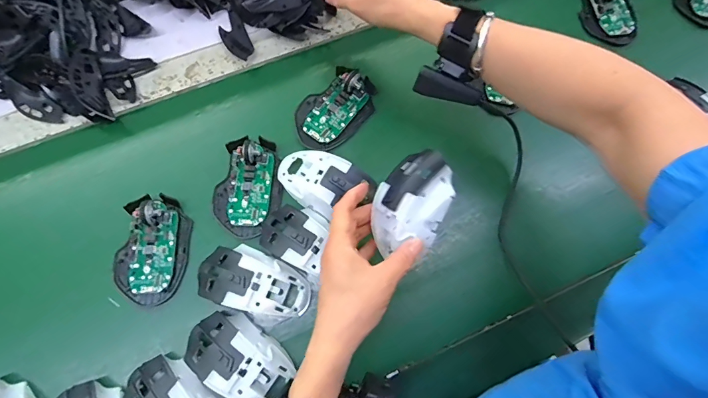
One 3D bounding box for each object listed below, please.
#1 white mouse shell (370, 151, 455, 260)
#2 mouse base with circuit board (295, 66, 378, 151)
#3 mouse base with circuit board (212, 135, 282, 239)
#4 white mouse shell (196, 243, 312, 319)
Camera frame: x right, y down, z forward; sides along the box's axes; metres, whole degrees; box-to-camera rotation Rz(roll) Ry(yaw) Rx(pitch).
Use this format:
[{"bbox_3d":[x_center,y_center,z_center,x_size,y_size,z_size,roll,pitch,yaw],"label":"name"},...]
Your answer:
[{"bbox_3d":[0.050,0.003,0.337,0.061,0.042,0.092,24,75,7],"label":"white mouse shell"},{"bbox_3d":[-0.023,-0.115,0.462,0.113,0.024,0.073,-41,78,-11],"label":"mouse base with circuit board"},{"bbox_3d":[-0.123,-0.016,0.430,0.073,0.019,0.116,1,74,0],"label":"mouse base with circuit board"},{"bbox_3d":[-0.104,0.087,0.390,0.119,0.034,0.064,21,74,6],"label":"white mouse shell"}]

